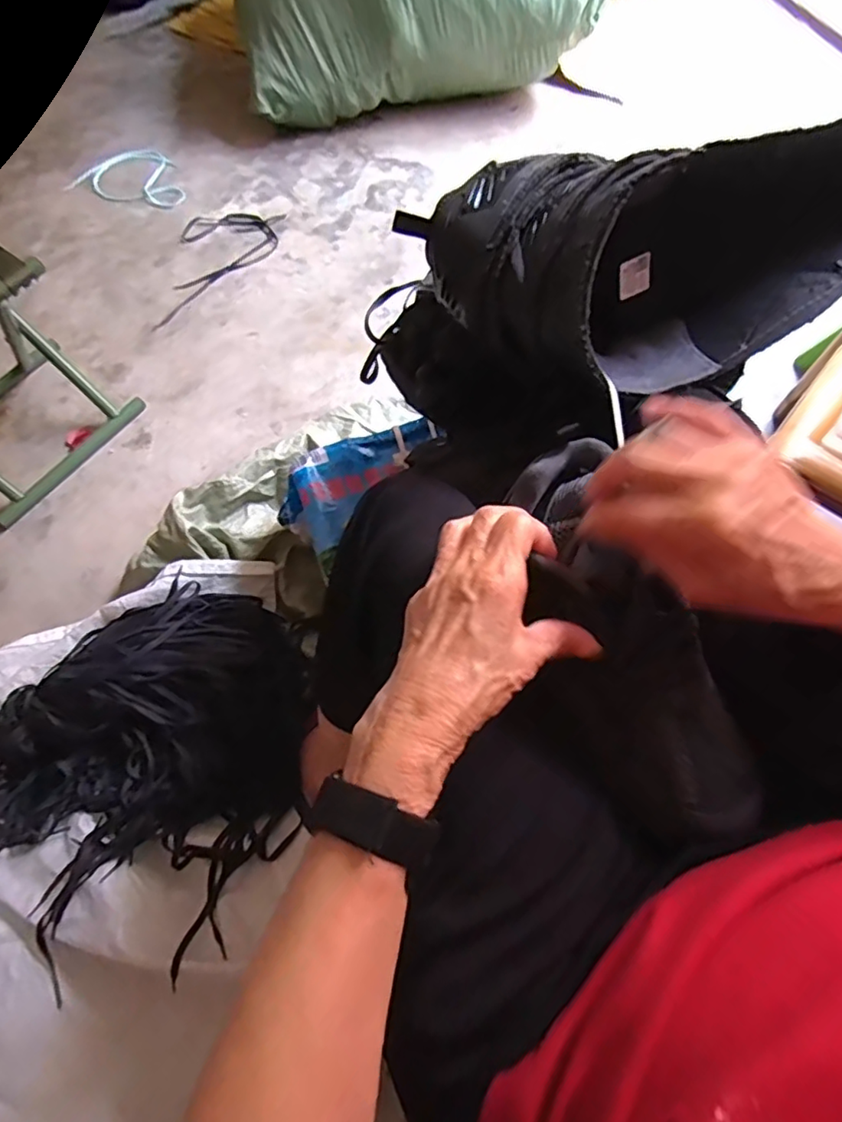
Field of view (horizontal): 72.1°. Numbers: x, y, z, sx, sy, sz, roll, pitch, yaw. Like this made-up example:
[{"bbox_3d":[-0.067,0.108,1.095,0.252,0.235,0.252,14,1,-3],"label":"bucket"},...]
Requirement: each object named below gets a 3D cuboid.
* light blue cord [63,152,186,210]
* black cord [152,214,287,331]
[{"bbox_3d":[-0.641,-0.872,1.312,0.270,0.015,0.175,23,68,14],"label":"light blue cord"},{"bbox_3d":[-0.408,-0.605,1.188,0.215,0.010,0.318,-1,65,3],"label":"black cord"}]

